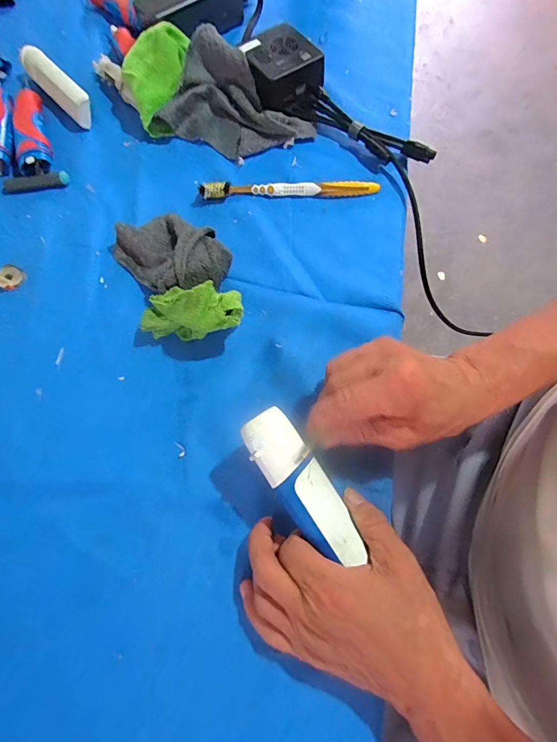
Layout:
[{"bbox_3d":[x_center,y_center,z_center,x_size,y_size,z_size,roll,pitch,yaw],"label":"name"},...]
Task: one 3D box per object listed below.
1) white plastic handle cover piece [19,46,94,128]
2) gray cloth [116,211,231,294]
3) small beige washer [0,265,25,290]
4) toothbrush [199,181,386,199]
[{"bbox_3d":[-0.266,-0.342,0.486,0.027,0.032,0.140,-40,72,-13],"label":"white plastic handle cover piece"},{"bbox_3d":[-0.102,-0.114,0.391,0.114,0.028,0.076,37,74,15],"label":"gray cloth"},{"bbox_3d":[-0.267,-0.093,0.402,0.022,0.008,0.024,-1,68,2],"label":"small beige washer"},{"bbox_3d":[0.012,-0.191,0.423,0.183,0.016,0.015,-1,68,2],"label":"toothbrush"}]

